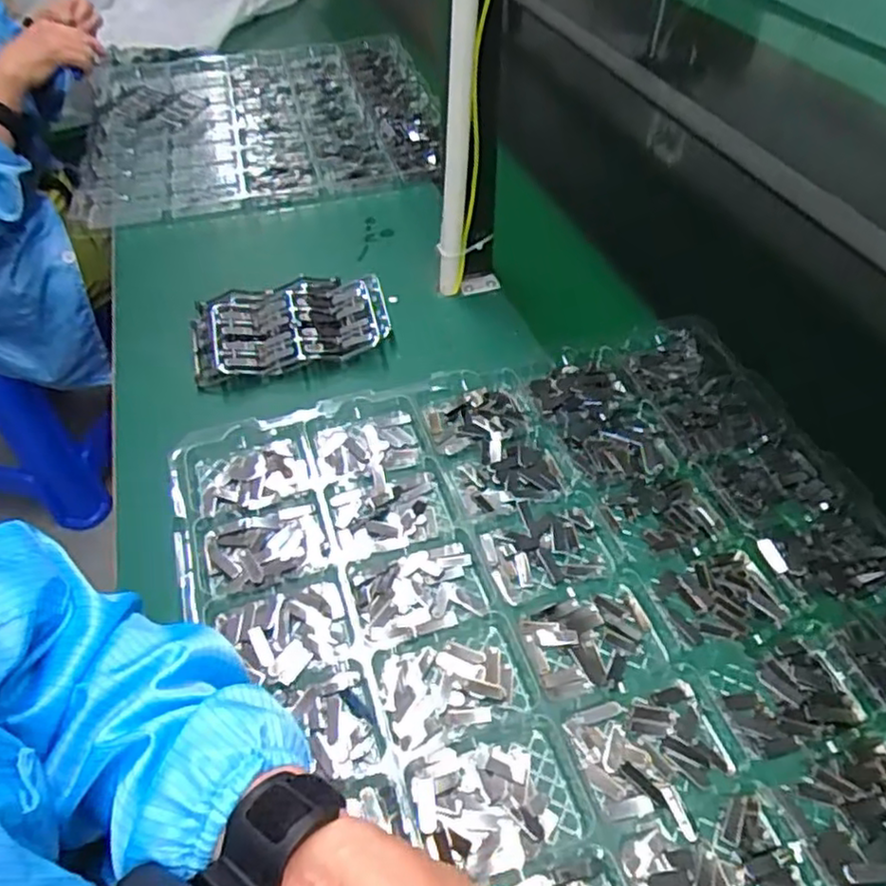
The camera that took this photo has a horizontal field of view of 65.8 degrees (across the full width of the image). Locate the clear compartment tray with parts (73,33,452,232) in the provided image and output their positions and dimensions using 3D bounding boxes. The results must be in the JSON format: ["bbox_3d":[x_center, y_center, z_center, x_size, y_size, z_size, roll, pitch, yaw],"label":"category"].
[{"bbox_3d":[-0.266,-0.474,0.999,0.487,0.027,0.518,-10,49,-7],"label":"clear compartment tray with parts"}]

